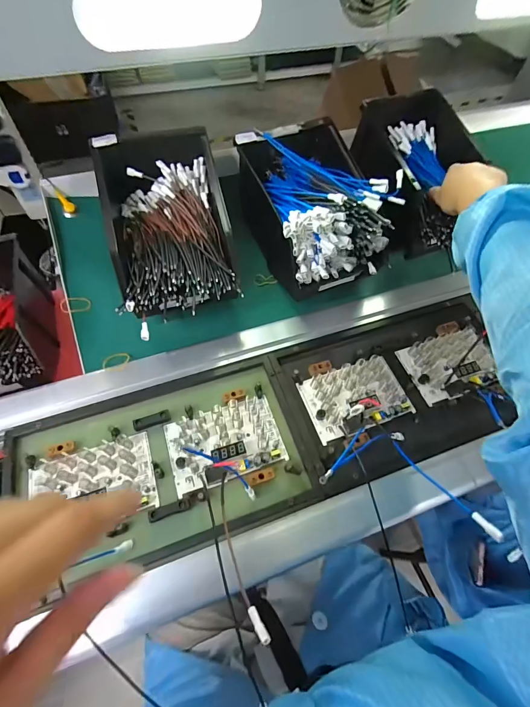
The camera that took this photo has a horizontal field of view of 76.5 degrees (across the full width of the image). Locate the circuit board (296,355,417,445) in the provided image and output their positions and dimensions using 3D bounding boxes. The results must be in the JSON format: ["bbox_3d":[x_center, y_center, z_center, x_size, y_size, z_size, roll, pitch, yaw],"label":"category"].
[{"bbox_3d":[0.125,0.055,0.452,0.136,0.013,0.086,-14,60,-15],"label":"circuit board"}]

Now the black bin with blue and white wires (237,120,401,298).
[{"bbox_3d":[0.072,-0.214,0.507,0.167,0.141,0.225,-20,61,-18],"label":"black bin with blue and white wires"}]

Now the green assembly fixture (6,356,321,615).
[{"bbox_3d":[-0.121,0.127,0.403,0.331,0.027,0.209,-16,60,-16],"label":"green assembly fixture"}]

